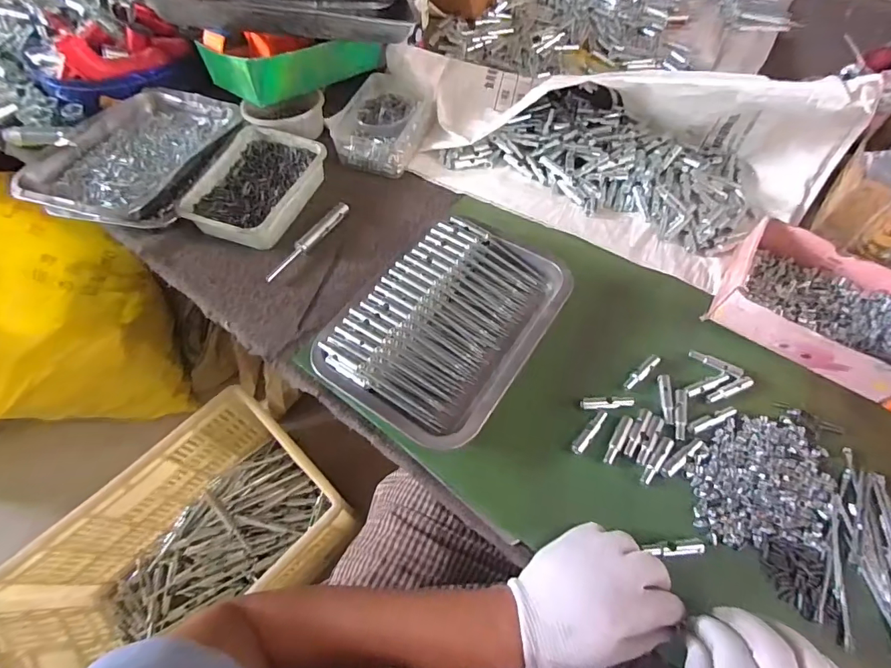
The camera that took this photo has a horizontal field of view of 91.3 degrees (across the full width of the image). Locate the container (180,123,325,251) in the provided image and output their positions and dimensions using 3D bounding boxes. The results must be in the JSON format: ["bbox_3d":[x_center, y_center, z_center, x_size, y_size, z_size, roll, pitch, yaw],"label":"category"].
[{"bbox_3d":[-0.249,-0.192,0.563,0.134,0.038,0.172,19,62,11],"label":"container"}]

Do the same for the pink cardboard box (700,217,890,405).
[{"bbox_3d":[0.387,-0.033,0.450,0.173,0.048,0.147,31,65,17],"label":"pink cardboard box"}]

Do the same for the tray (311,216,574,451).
[{"bbox_3d":[0.007,-0.011,0.453,0.173,0.047,0.237,32,66,17],"label":"tray"}]

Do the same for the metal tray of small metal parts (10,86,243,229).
[{"bbox_3d":[-0.404,-0.242,0.573,0.191,0.035,0.252,13,61,8],"label":"metal tray of small metal parts"}]

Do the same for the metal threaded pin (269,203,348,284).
[{"bbox_3d":[-0.167,-0.115,0.537,0.016,0.016,0.137,29,65,16],"label":"metal threaded pin"}]

